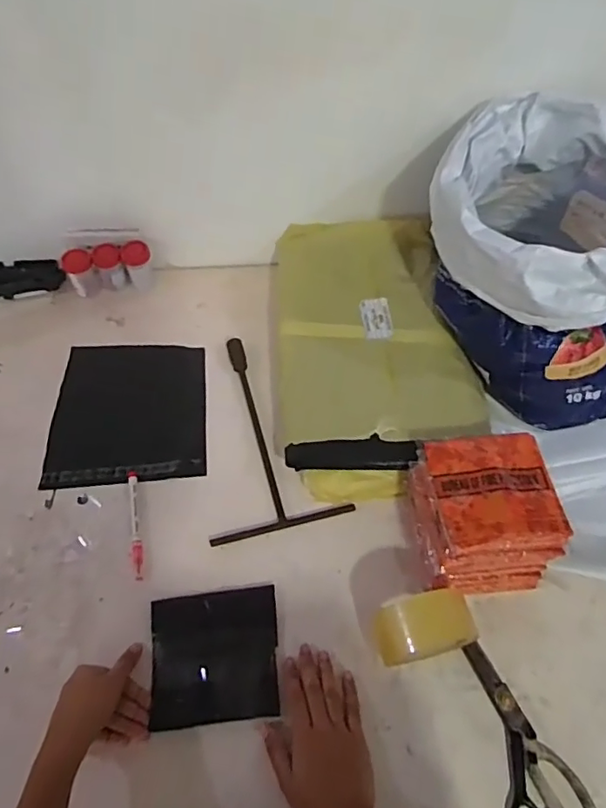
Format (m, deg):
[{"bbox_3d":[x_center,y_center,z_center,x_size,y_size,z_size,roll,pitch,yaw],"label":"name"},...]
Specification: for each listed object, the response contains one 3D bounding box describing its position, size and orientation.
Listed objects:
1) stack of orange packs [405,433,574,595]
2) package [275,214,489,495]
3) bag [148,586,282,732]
[{"bbox_3d":[0.203,0.123,0.628,0.144,0.103,0.152,-6,58,-5],"label":"stack of orange packs"},{"bbox_3d":[0.097,-0.083,0.783,0.266,0.073,0.426,-3,57,-3],"label":"package"},{"bbox_3d":[-0.094,0.267,0.592,0.132,0.012,0.127,-6,59,-3],"label":"bag"}]

